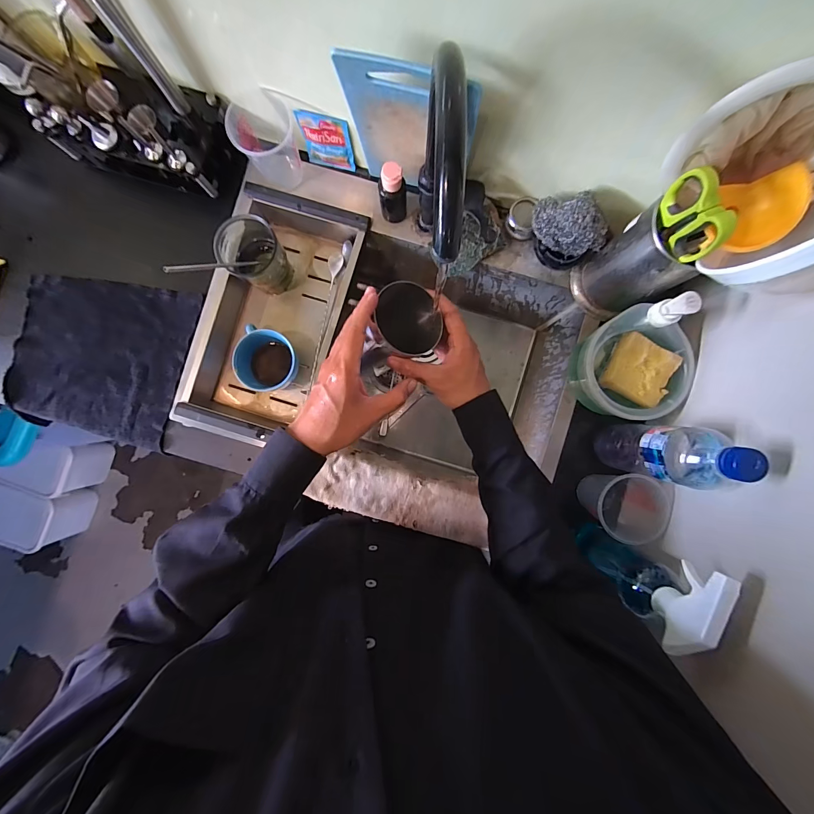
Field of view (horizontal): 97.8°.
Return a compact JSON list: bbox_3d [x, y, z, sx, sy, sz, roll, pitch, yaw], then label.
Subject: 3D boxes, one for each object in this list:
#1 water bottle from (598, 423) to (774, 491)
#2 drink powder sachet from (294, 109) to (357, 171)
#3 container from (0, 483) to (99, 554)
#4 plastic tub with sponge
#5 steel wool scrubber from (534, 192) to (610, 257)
[{"bbox_3d":[0.310,0.057,0.429,0.061,0.221,0.060,8,88,0],"label":"water bottle"},{"bbox_3d":[-0.117,-0.387,0.524,0.072,0.088,0.011,12,82,1],"label":"drink powder sachet"},{"bbox_3d":[-1.396,0.378,1.335,0.267,0.250,0.195,20,88,1],"label":"container"},{"bbox_3d":[0.309,-0.053,0.498,0.140,0.086,0.134,0,88,0],"label":"plastic tub with sponge"},{"bbox_3d":[0.219,-0.244,0.472,0.100,0.067,0.039,33,89,1],"label":"steel wool scrubber"}]

